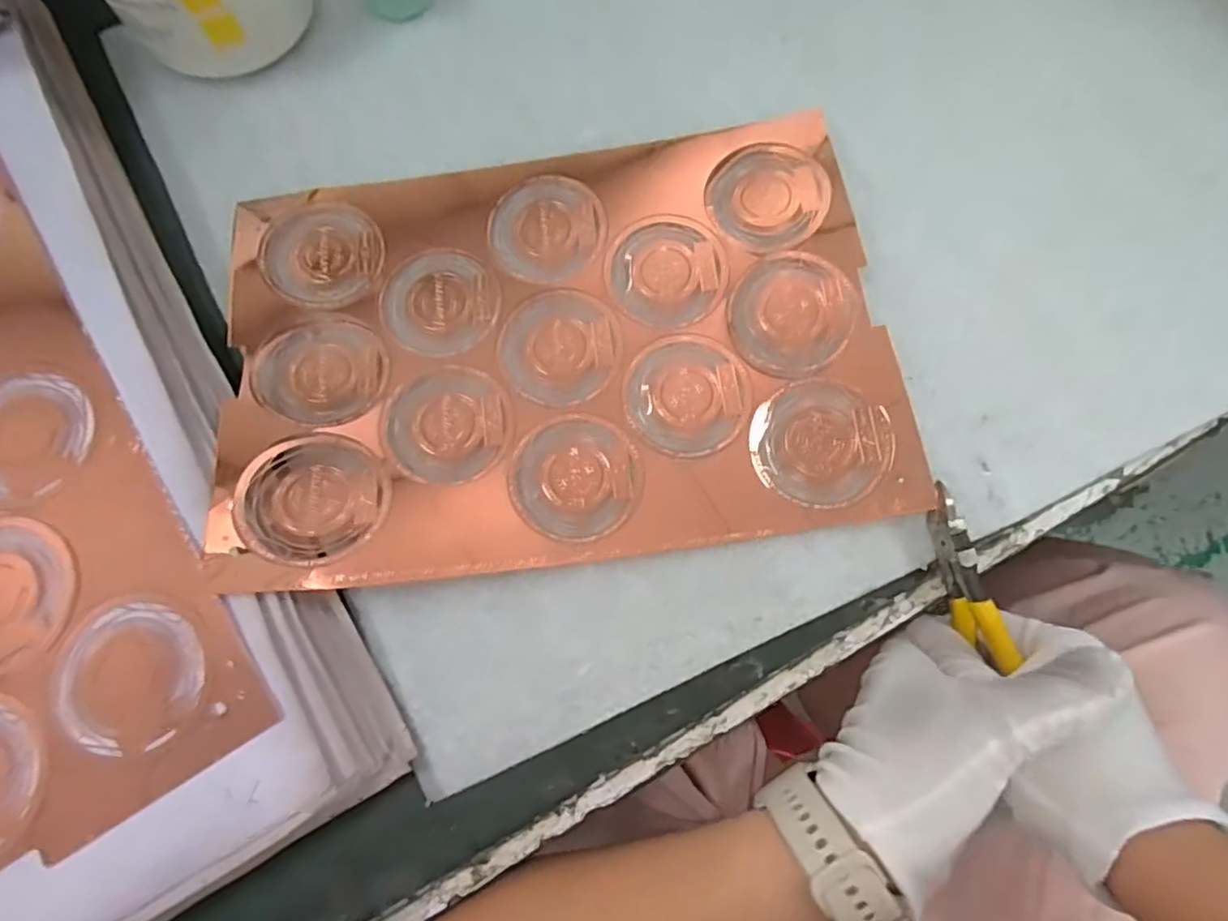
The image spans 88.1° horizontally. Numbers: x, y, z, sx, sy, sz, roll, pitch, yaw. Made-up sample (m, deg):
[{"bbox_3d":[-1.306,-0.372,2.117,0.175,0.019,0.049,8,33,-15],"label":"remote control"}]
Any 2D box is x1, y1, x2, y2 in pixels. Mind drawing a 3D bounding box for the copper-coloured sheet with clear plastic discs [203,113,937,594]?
[{"bbox_3d":[-0.025,-0.061,0.292,0.294,0.030,0.203,-8,77,-1],"label":"copper-coloured sheet with clear plastic discs"}]

